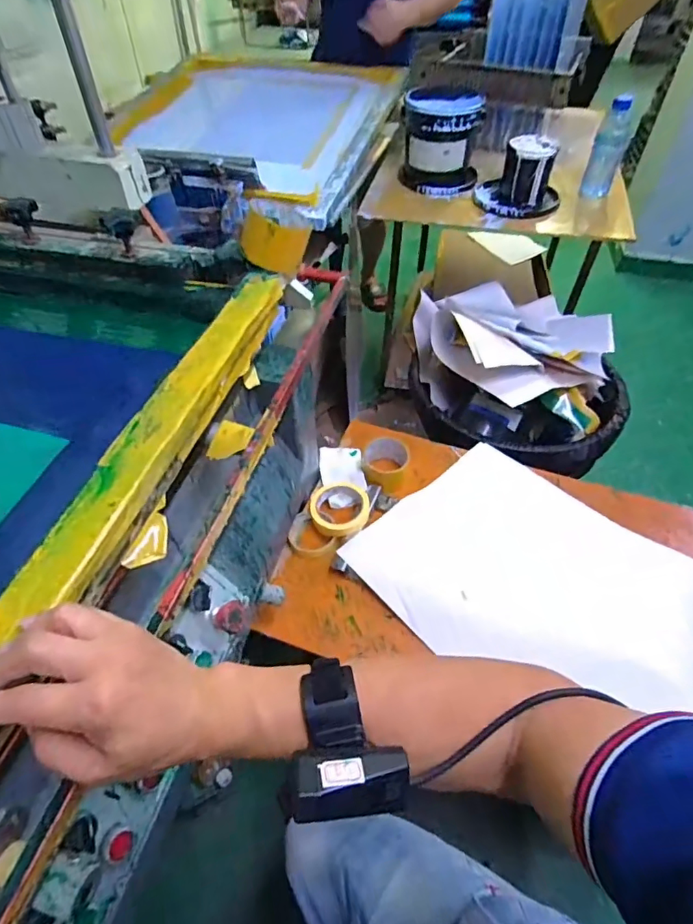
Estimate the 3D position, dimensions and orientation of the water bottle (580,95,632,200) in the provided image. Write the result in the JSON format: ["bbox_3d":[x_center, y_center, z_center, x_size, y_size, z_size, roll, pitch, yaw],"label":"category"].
[{"bbox_3d":[0.658,-0.787,1.256,0.075,0.207,0.083,20,51,17],"label":"water bottle"}]

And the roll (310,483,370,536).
[{"bbox_3d":[-0.012,0.078,0.862,0.101,0.033,0.104,0,48,0],"label":"roll"}]

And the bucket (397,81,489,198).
[{"bbox_3d":[0.250,-0.848,1.326,0.211,0.201,0.209,8,49,7],"label":"bucket"}]

